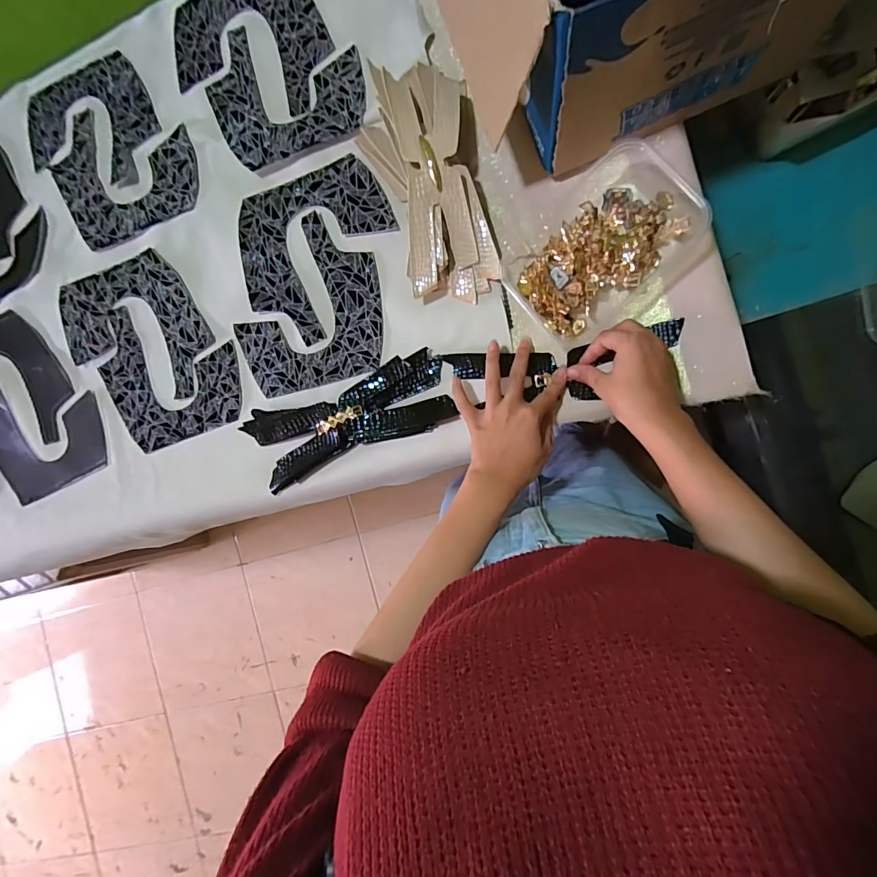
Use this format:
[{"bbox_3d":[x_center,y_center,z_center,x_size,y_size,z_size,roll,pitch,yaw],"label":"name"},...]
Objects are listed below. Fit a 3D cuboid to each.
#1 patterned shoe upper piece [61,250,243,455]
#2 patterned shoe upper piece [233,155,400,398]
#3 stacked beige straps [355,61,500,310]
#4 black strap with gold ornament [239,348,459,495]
[{"bbox_3d":[-0.360,-0.107,0.549,0.199,0.013,0.226,-18,95,8],"label":"patterned shoe upper piece"},{"bbox_3d":[-0.147,-0.183,0.504,0.178,0.012,0.259,8,98,6],"label":"patterned shoe upper piece"},{"bbox_3d":[-0.015,-0.276,0.457,0.116,0.048,0.257,-12,91,9],"label":"stacked beige straps"},{"bbox_3d":[-0.103,-0.021,0.496,0.234,0.030,0.090,-20,90,10],"label":"black strap with gold ornament"}]

